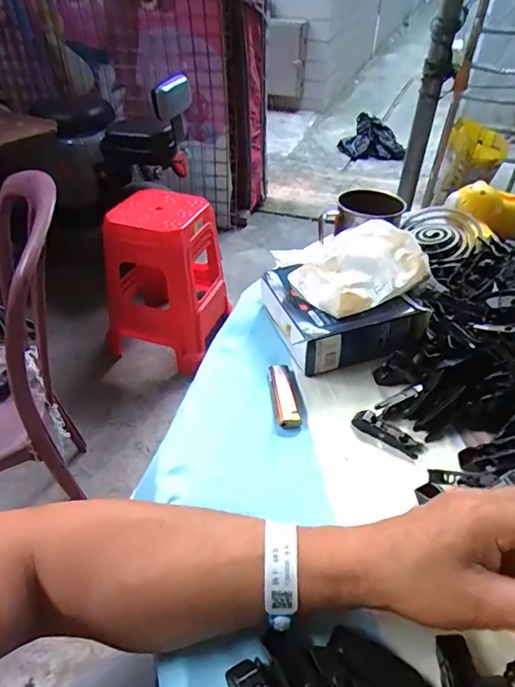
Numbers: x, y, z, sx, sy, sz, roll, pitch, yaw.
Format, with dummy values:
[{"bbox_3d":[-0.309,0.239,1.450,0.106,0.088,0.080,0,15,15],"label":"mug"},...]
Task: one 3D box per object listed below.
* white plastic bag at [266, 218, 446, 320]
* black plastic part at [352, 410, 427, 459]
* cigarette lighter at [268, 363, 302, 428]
[{"bbox_3d":[0.112,-0.088,0.508,0.149,0.044,0.111,-15,44,-16],"label":"white plastic bag"},{"bbox_3d":[0.123,0.085,0.426,0.068,0.014,0.019,23,47,23],"label":"black plastic part"},{"bbox_3d":[0.027,0.051,0.461,0.022,0.011,0.080,-4,42,-5],"label":"cigarette lighter"}]

